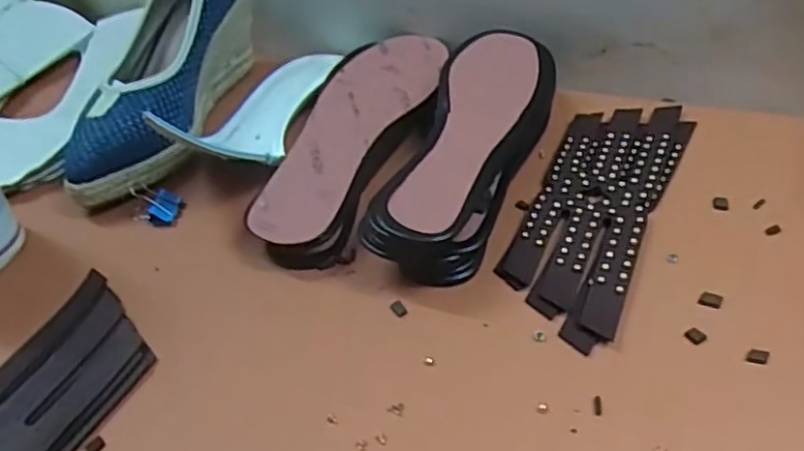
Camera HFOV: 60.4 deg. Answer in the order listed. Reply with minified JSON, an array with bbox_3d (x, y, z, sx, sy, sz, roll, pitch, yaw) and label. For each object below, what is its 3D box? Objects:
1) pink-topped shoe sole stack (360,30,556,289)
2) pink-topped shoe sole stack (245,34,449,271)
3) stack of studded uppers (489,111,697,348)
[{"bbox_3d":[0.047,-0.051,0.457,0.071,0.052,0.220,11,46,19],"label":"pink-topped shoe sole stack"},{"bbox_3d":[-0.025,-0.063,0.491,0.087,0.030,0.234,6,45,14],"label":"pink-topped shoe sole stack"},{"bbox_3d":[0.125,-0.015,0.443,0.075,0.010,0.217,17,48,23],"label":"stack of studded uppers"}]

